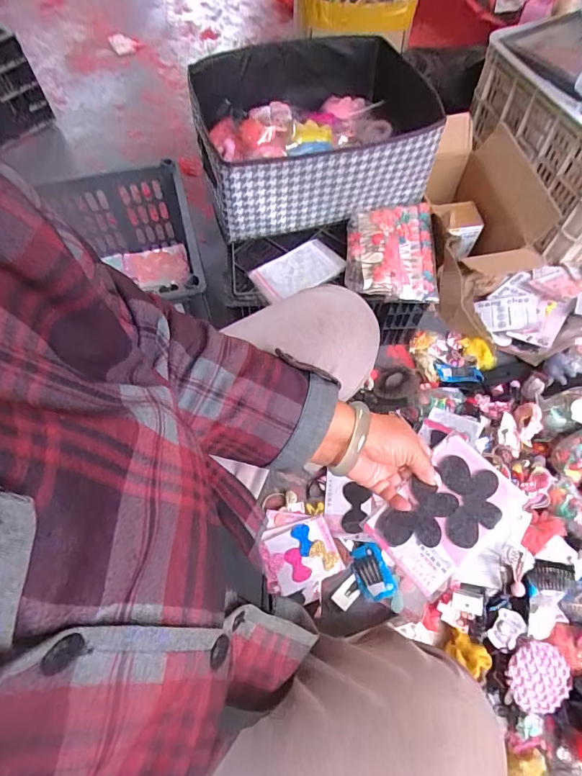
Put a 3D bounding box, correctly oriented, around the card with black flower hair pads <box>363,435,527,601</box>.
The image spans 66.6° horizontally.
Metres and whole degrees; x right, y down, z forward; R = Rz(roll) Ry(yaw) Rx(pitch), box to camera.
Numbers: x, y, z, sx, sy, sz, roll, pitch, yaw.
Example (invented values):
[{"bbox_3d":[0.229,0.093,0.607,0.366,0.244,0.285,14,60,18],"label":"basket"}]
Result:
[{"bbox_3d":[0.154,0.128,0.450,0.137,0.013,0.093,-46,63,-2],"label":"card with black flower hair pads"}]

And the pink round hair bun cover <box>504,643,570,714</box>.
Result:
[{"bbox_3d":[0.370,0.433,0.662,0.094,0.030,0.093,0,64,-1],"label":"pink round hair bun cover"}]

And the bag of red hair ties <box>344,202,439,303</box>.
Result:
[{"bbox_3d":[0.184,-0.259,0.823,0.174,0.050,0.232,1,64,-1],"label":"bag of red hair ties"}]

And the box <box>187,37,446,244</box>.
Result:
[{"bbox_3d":[0.043,-0.498,0.860,0.431,0.161,0.353,-8,65,-5],"label":"box"}]

